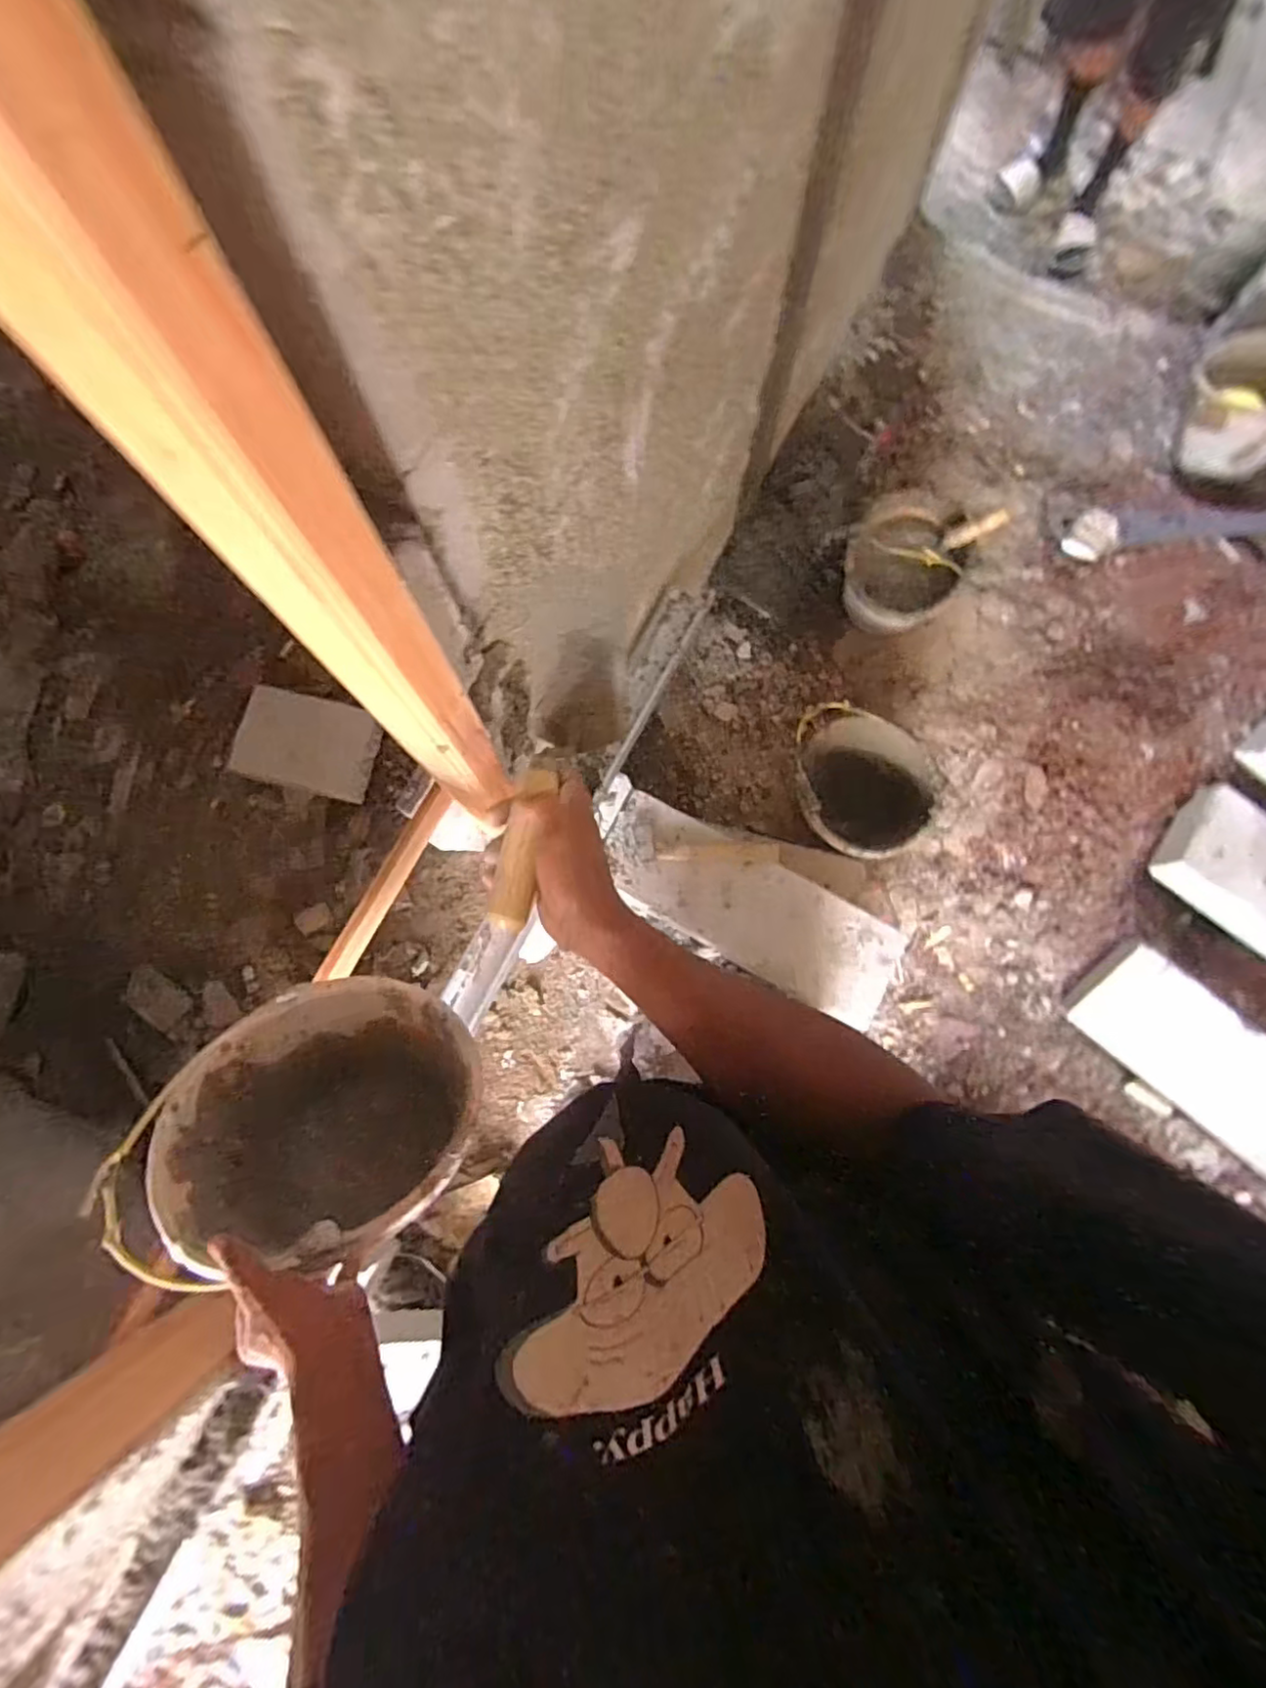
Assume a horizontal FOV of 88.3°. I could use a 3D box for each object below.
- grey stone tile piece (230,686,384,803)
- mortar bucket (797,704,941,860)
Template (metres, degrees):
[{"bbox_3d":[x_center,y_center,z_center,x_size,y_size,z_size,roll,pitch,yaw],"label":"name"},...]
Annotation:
[{"bbox_3d":[-0.725,-0.222,1.441,0.302,0.031,0.202,13,103,1],"label":"grey stone tile piece"},{"bbox_3d":[0.471,-0.112,1.378,0.291,0.193,0.282,0,77,0],"label":"mortar bucket"}]

